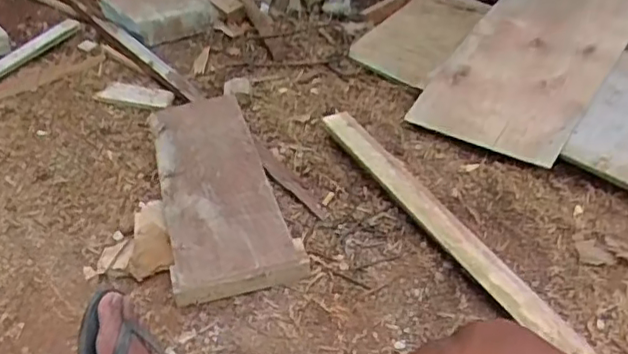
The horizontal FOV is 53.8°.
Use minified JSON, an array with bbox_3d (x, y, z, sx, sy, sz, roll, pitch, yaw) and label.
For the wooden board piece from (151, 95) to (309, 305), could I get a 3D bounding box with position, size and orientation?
[{"bbox_3d":[-0.187,-0.007,1.158,0.194,0.044,0.598,-8,32,-14],"label":"wooden board piece"}]

